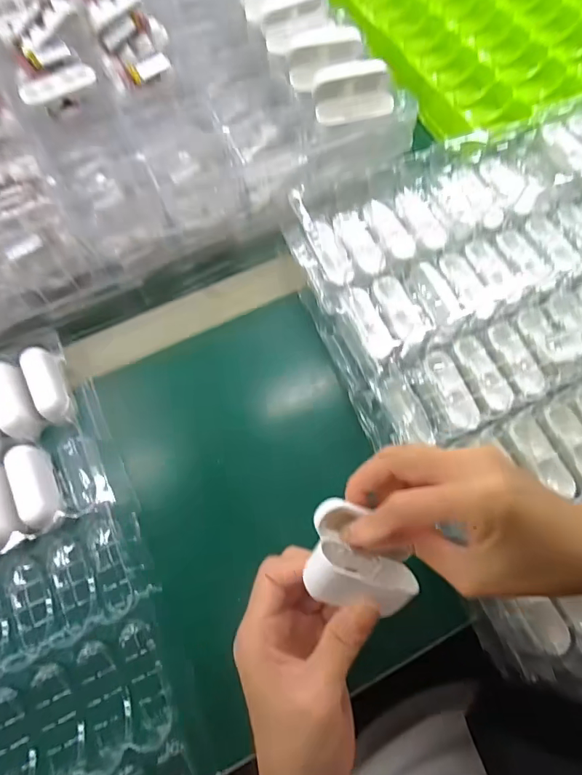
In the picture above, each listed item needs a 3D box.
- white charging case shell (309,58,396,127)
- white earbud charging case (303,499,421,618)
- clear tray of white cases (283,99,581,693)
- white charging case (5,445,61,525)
[{"bbox_3d":[0.051,-0.247,0.371,0.066,0.037,0.031,-9,69,-4],"label":"white charging case shell"},{"bbox_3d":[0.041,0.095,0.245,0.063,0.034,0.048,10,98,-7],"label":"white earbud charging case"},{"bbox_3d":[0.342,-0.096,0.375,0.611,0.049,0.389,-24,70,-8],"label":"clear tray of white cases"},{"bbox_3d":[-0.187,0.071,0.330,0.026,0.030,0.059,-26,72,-10],"label":"white charging case"}]

